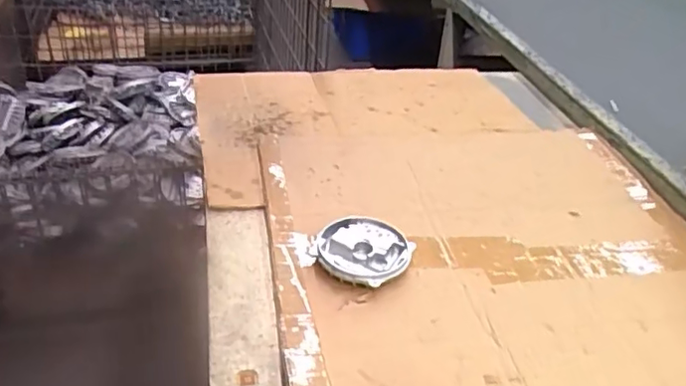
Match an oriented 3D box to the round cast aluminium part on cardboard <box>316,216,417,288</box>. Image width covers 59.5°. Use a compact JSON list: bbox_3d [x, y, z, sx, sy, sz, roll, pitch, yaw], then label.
[{"bbox_3d":[0.025,0.068,0.708,0.107,0.022,0.108,3,34,-2],"label":"round cast aluminium part on cardboard"}]

